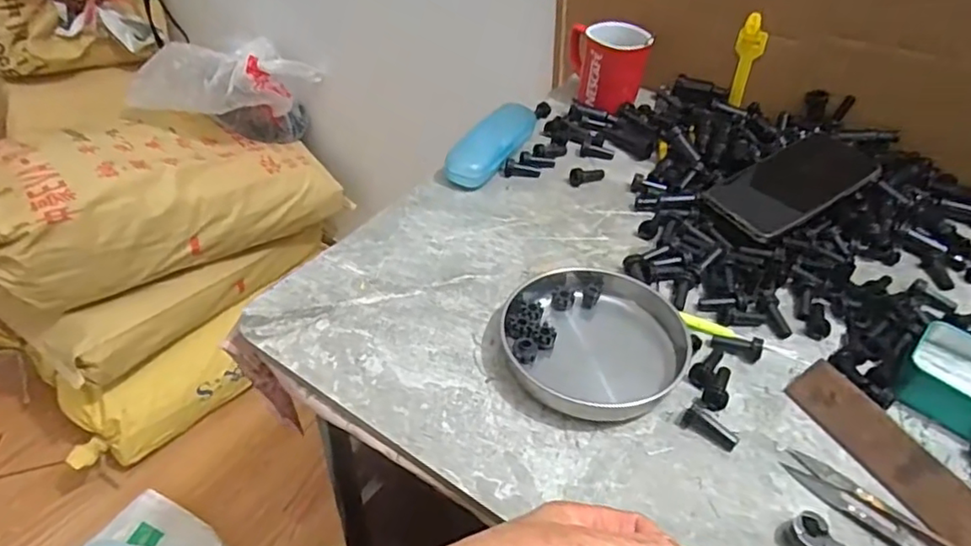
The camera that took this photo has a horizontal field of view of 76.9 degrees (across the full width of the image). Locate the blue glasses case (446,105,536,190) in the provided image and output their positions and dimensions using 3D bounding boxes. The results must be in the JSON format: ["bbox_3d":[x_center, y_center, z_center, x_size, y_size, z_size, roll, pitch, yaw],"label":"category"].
[{"bbox_3d":[0.013,-0.146,0.662,0.042,0.030,0.155,23,49,19],"label":"blue glasses case"}]

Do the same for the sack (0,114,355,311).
[{"bbox_3d":[-0.610,-0.138,1.107,0.670,0.214,0.268,-16,46,-41],"label":"sack"}]

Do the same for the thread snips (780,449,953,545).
[{"bbox_3d":[0.250,0.154,0.388,0.114,0.009,0.026,34,53,27],"label":"thread snips"}]

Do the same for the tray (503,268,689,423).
[{"bbox_3d":[0.081,0.043,0.474,0.133,0.022,0.144,2,46,-2],"label":"tray"}]

